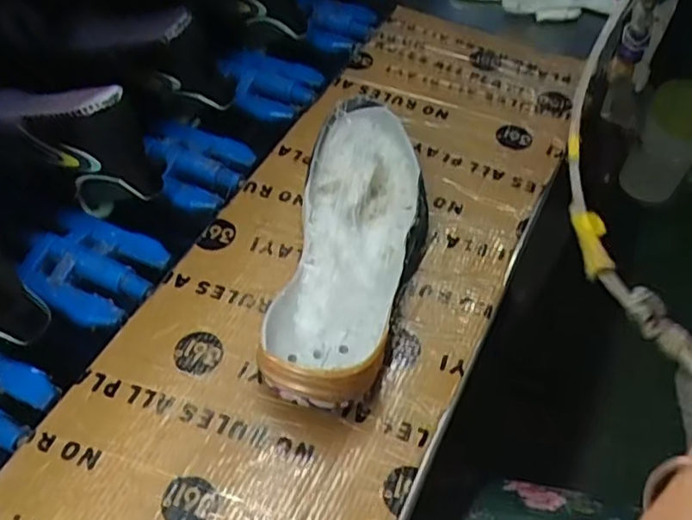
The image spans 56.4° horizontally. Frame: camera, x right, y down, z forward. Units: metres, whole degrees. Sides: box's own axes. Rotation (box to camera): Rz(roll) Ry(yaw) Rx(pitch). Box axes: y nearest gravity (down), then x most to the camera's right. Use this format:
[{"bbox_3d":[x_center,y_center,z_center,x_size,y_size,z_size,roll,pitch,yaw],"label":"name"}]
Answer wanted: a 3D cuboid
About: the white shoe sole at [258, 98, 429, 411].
[{"bbox_3d":[0.007,-0.007,0.473,0.093,0.063,0.254,9,53,3],"label":"white shoe sole"}]

